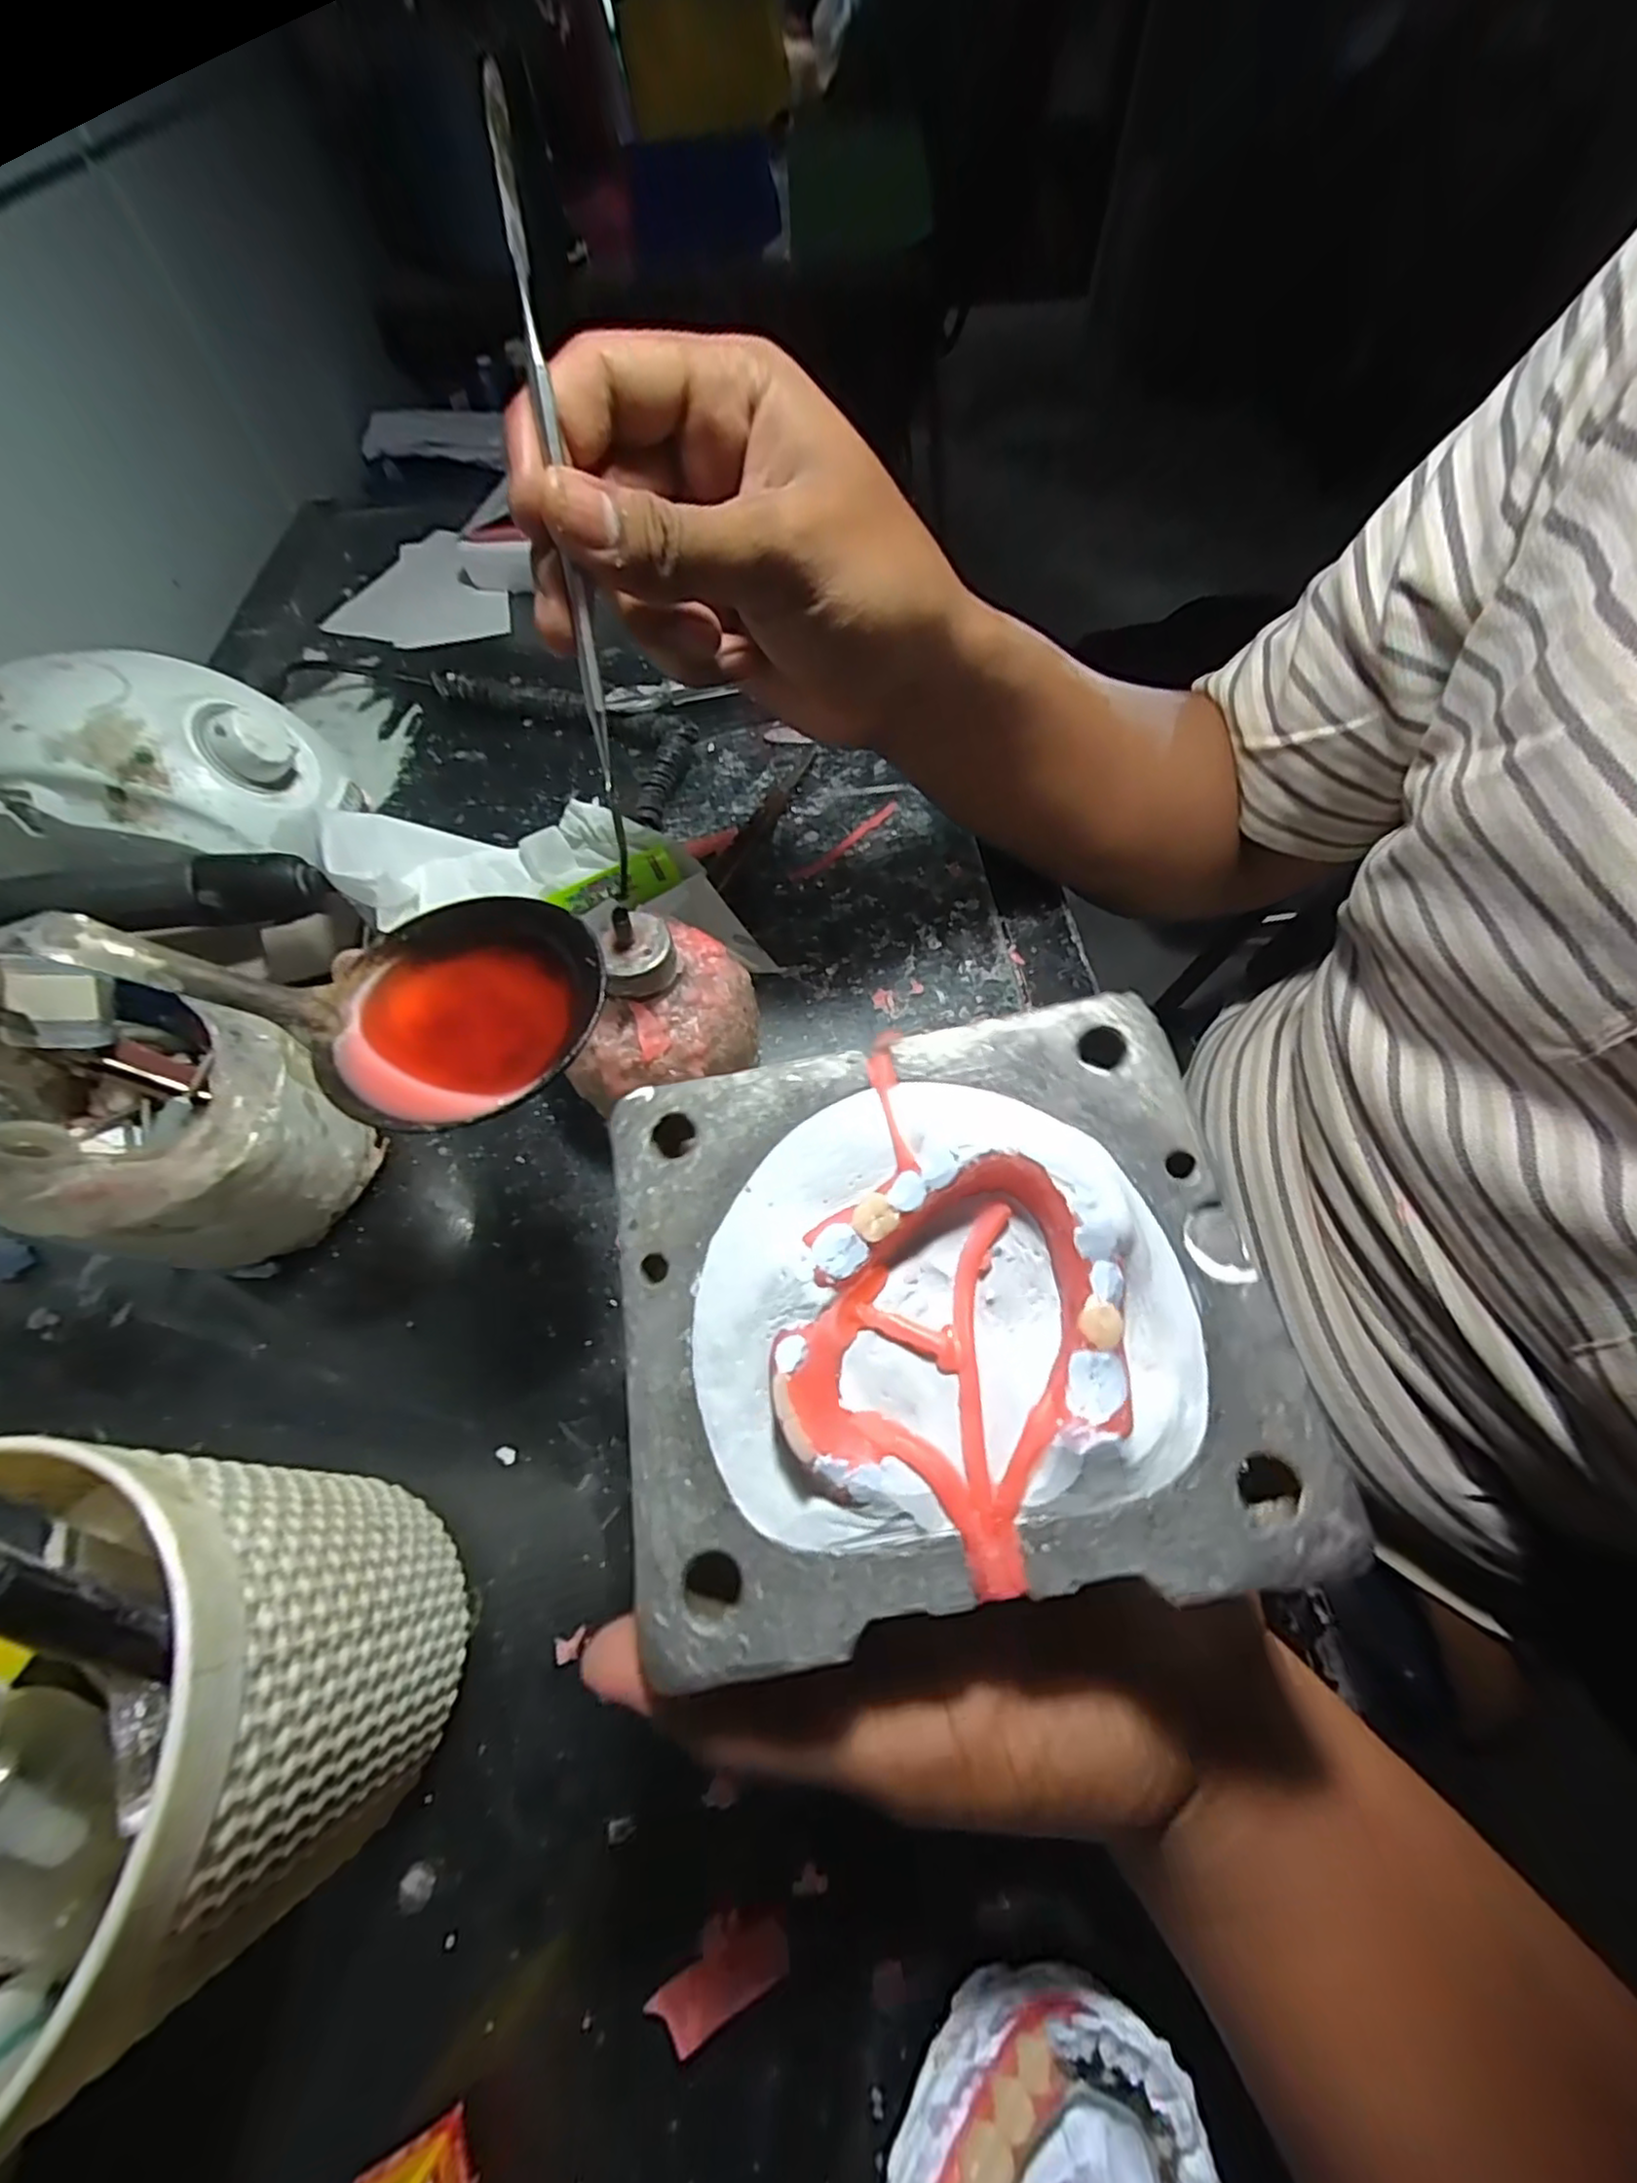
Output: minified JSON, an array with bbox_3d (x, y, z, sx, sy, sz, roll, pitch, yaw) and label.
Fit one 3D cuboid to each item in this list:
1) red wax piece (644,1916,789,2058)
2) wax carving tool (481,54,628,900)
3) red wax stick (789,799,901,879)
[{"bbox_3d":[-0.022,0.209,0.163,0.032,0.004,0.011,-25,63,-13],"label":"red wax piece"},{"bbox_3d":[-0.065,-0.139,0.181,0.006,0.170,0.011,-6,21,-2],"label":"wax carving tool"},{"bbox_3d":[0.015,-0.127,0.352,0.076,0.004,0.009,-41,68,-20],"label":"red wax stick"}]

